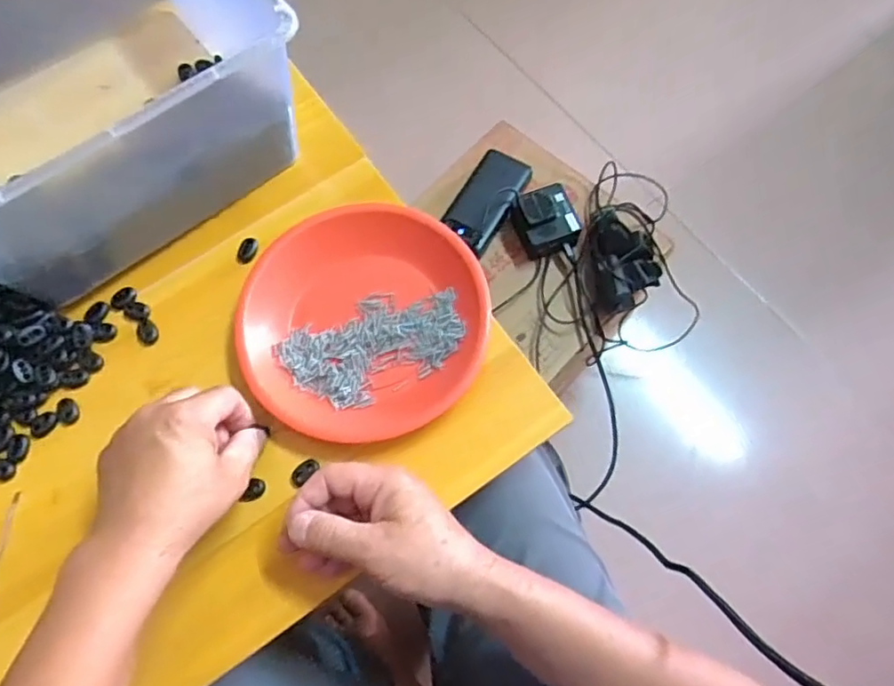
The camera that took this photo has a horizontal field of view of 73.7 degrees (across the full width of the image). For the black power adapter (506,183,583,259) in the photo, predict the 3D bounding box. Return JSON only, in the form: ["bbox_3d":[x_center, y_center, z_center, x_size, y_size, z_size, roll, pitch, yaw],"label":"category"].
[{"bbox_3d":[0.131,-0.162,0.797,0.074,0.055,0.084,-19,68,-4],"label":"black power adapter"}]

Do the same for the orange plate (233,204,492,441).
[{"bbox_3d":[-0.066,-0.019,0.473,0.191,0.032,0.180,-1,68,3],"label":"orange plate"}]

